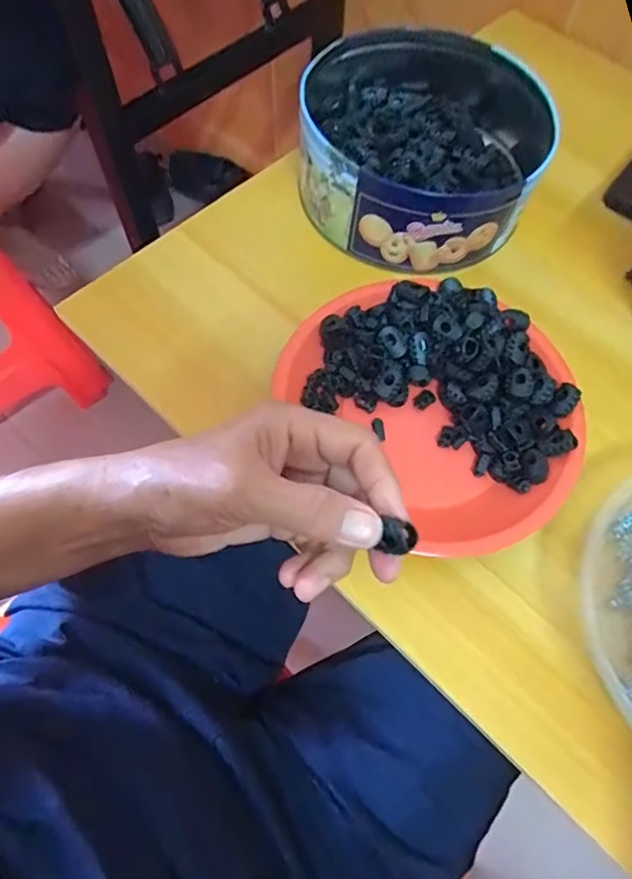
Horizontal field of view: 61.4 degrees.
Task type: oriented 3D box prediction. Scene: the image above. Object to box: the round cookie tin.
[{"bbox_3d":[0.082,-0.239,0.432,0.187,0.072,0.203,6,65,0],"label":"round cookie tin"}]

